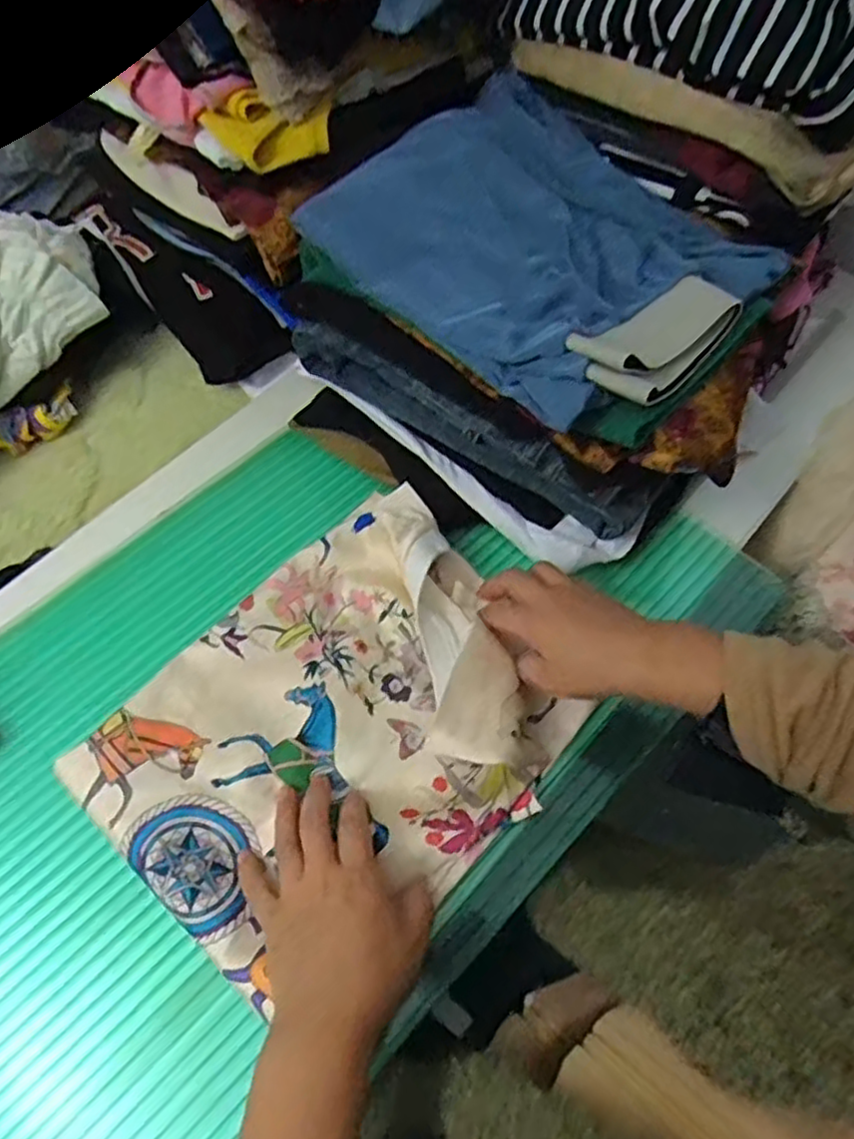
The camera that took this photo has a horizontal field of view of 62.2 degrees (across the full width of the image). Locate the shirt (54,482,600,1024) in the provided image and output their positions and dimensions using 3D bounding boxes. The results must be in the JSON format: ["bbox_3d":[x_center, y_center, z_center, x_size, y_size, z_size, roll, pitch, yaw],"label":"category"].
[{"bbox_3d":[-0.057,0.103,0.481,0.241,0.049,0.302,40,68,20],"label":"shirt"}]

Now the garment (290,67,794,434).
[{"bbox_3d":[0.088,-0.249,0.530,0.287,0.054,0.234,42,76,13],"label":"garment"}]

